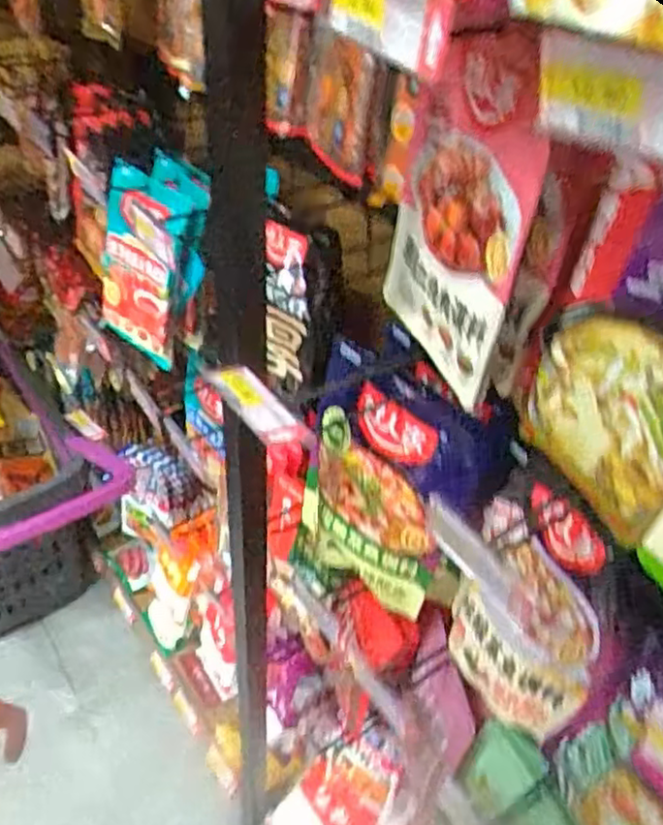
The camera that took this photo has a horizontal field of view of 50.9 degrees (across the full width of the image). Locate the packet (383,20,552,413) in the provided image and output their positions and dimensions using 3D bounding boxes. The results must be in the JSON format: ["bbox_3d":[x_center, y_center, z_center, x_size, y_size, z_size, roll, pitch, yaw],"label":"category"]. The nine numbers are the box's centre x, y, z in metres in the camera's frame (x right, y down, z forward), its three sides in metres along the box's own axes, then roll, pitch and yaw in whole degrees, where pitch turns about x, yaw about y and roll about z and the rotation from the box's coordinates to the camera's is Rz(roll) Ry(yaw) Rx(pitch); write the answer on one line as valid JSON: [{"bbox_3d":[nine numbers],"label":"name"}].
[{"bbox_3d":[0.087,-0.149,0.499,0.036,0.230,0.171,-4,42,-10],"label":"packet"}]

